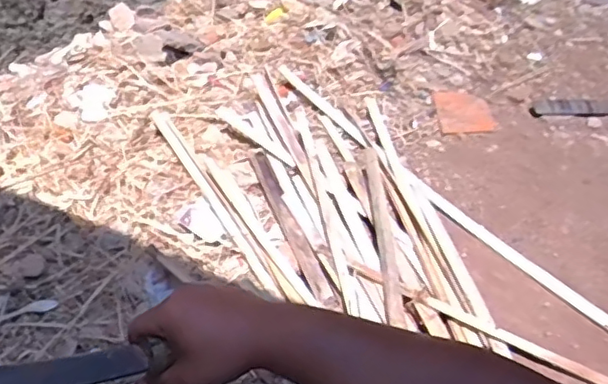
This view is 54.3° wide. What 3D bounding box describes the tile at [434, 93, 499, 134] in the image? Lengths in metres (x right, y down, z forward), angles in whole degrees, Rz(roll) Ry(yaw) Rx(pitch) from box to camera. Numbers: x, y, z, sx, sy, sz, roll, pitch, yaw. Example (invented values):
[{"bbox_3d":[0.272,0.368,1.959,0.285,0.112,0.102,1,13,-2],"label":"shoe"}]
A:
[{"bbox_3d":[0.386,-0.195,1.423,0.130,0.014,0.144,-3,45,3],"label":"tile"}]

